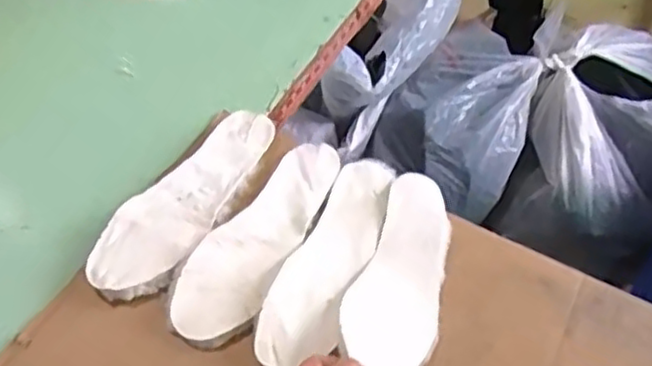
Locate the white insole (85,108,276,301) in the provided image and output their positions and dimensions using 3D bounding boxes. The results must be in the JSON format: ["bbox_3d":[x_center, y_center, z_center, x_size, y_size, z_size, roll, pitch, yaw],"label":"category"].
[{"bbox_3d":[-0.145,0.014,0.753,0.087,0.010,0.270,30,58,15],"label":"white insole"}]

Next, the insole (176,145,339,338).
[{"bbox_3d":[-0.067,0.047,0.731,0.087,0.016,0.266,23,54,14],"label":"insole"}]

